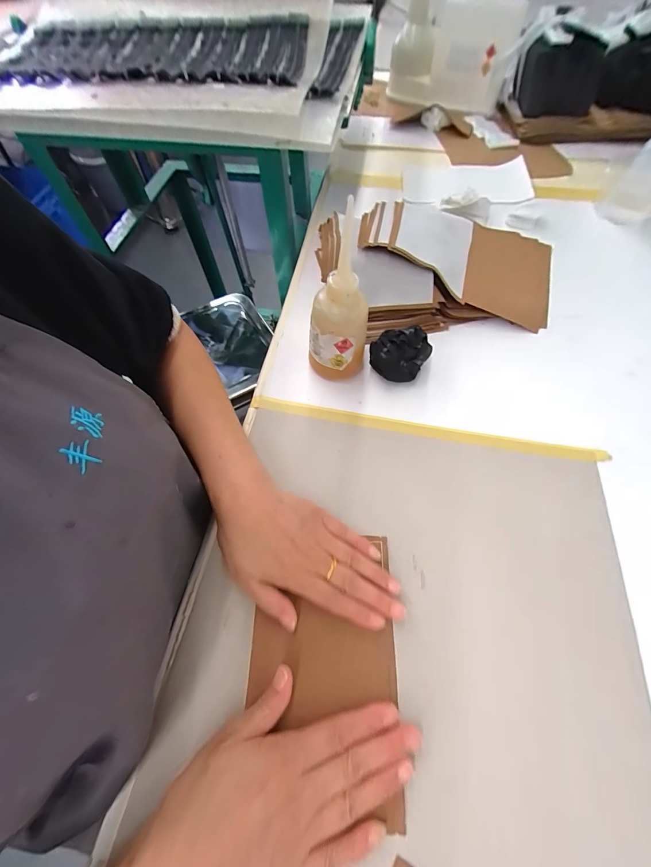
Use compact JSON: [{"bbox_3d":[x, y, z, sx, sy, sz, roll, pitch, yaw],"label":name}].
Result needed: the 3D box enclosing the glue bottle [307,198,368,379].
[{"bbox_3d":[0.010,-0.114,0.328,0.050,0.166,0.046,0,62,1],"label":"glue bottle"}]

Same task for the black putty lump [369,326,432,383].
[{"bbox_3d":[0.085,-0.088,0.376,0.067,0.056,0.040,10,63,6],"label":"black putty lump"}]

